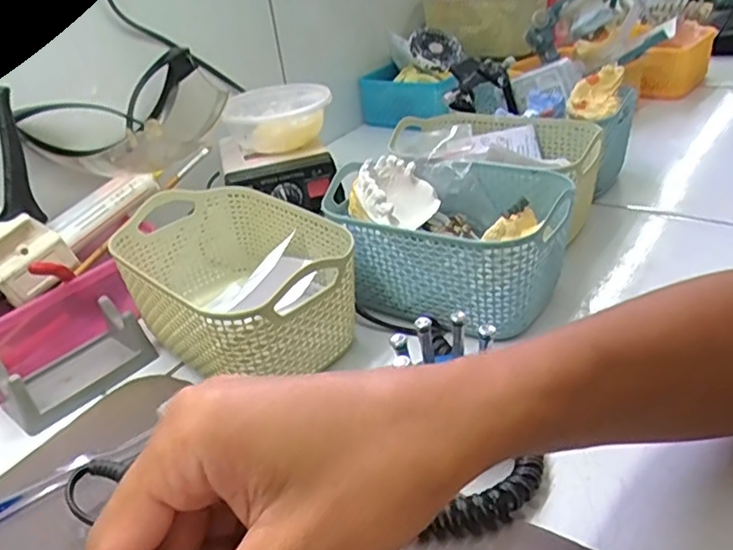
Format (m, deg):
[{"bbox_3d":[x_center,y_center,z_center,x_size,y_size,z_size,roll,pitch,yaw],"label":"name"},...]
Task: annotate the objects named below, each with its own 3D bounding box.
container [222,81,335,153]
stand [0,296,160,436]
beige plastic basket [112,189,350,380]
[{"bbox_3d":[-0.081,-0.143,0.583,0.091,0.054,0.091,-14,31,-10],"label":"container"},{"bbox_3d":[-0.210,0.057,0.437,0.066,0.035,0.096,19,40,38],"label":"stand"},{"bbox_3d":[-0.087,0.008,0.437,0.114,0.083,0.171,-30,37,-33],"label":"beige plastic basket"}]

